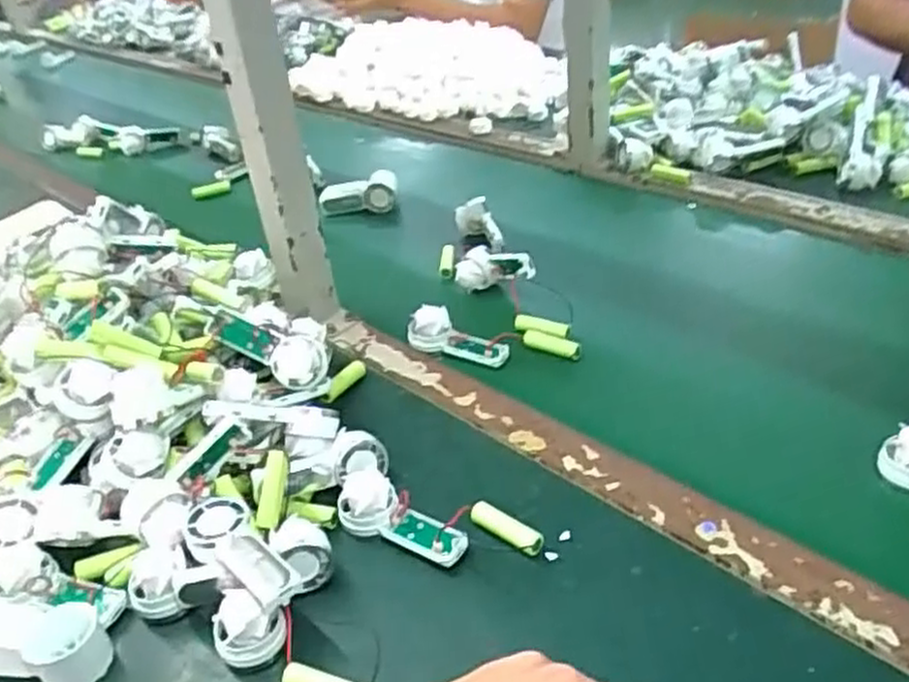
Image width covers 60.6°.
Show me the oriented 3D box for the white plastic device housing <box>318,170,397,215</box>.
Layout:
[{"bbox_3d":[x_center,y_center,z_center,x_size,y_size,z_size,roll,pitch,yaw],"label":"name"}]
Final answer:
[{"bbox_3d":[-0.121,-0.178,0.971,0.116,0.044,0.029,-6,32,31],"label":"white plastic device housing"}]

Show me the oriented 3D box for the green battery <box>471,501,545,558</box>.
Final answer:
[{"bbox_3d":[0.034,0.121,0.503,0.050,0.014,0.017,20,44,32],"label":"green battery"}]

